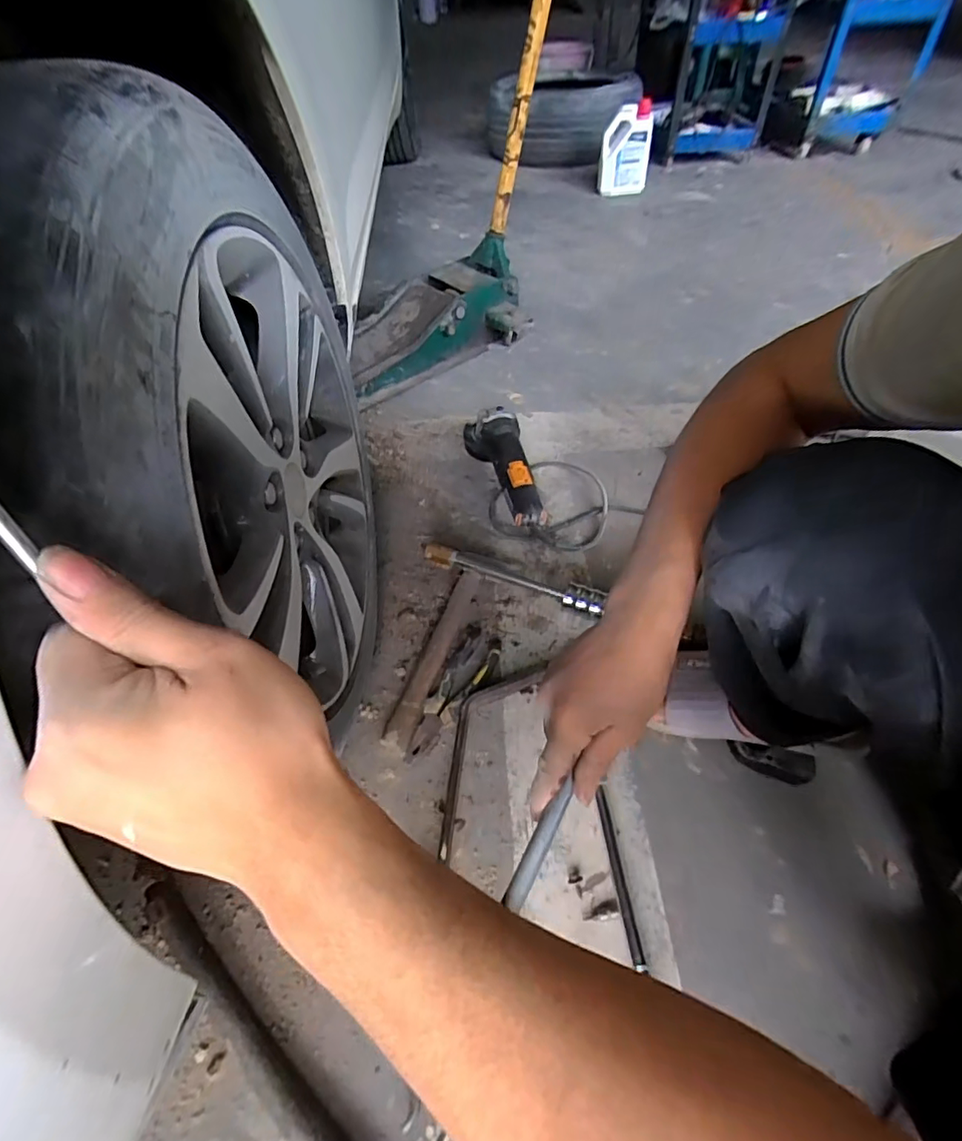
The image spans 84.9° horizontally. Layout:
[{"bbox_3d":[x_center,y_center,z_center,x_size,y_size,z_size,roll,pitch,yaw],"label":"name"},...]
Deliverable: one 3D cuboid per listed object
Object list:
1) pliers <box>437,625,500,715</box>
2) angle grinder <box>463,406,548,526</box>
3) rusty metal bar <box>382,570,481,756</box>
[{"bbox_3d":[-0.016,0.130,0.706,0.060,0.019,0.141,15,52,18],"label":"pliers"},{"bbox_3d":[0.037,-0.202,0.944,0.087,0.091,0.296,-14,49,-7],"label":"angle grinder"},{"bbox_3d":[-0.061,0.114,0.721,0.032,0.027,0.280,13,51,16],"label":"rusty metal bar"}]

